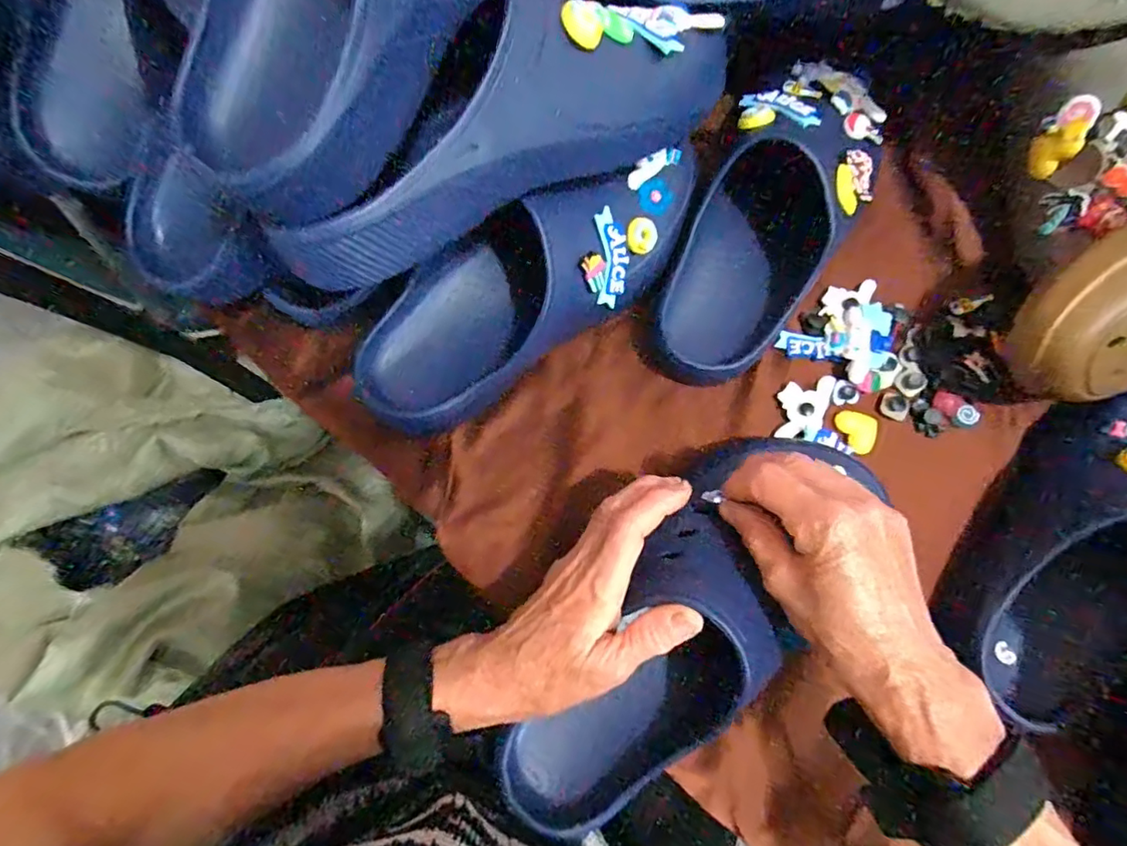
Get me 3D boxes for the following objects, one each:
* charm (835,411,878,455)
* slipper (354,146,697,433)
[{"bbox_3d":[0.212,0.007,0.397,0.026,0.006,0.029,18,77,6],"label":"charm"},{"bbox_3d":[-0.025,-0.100,0.376,0.288,0.090,0.101,-34,77,7],"label":"slipper"}]

